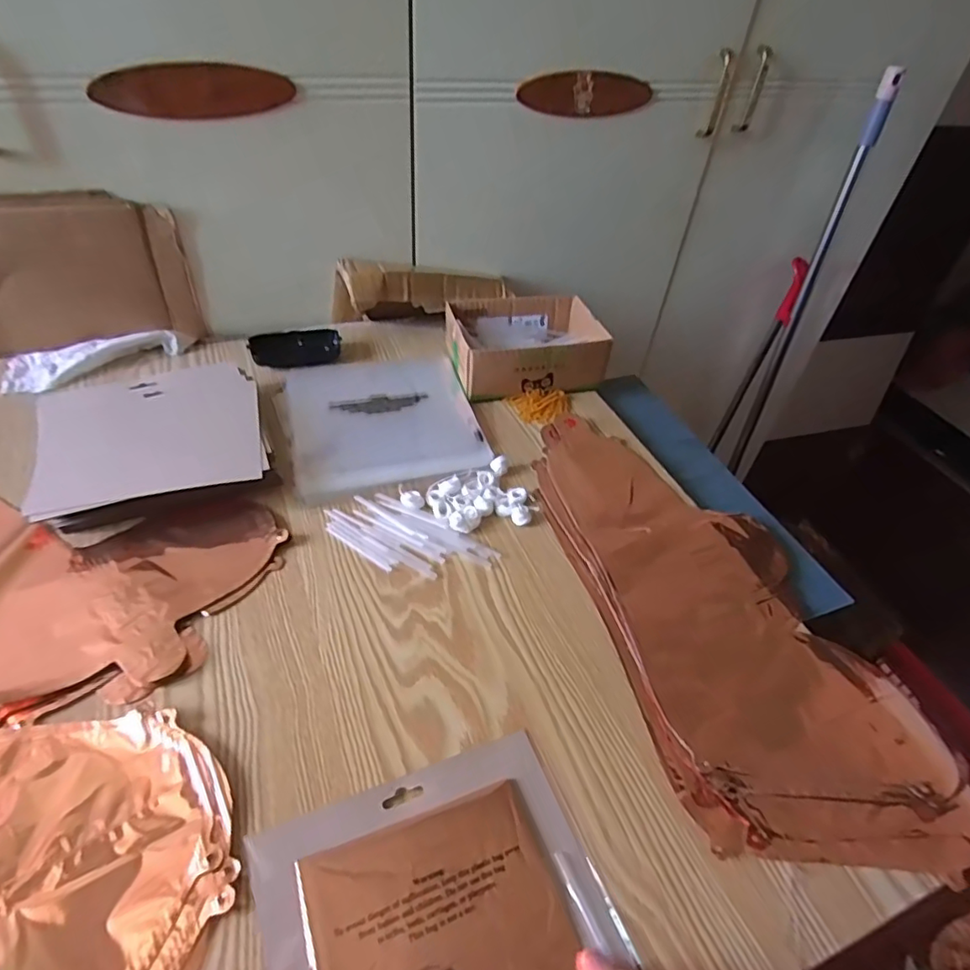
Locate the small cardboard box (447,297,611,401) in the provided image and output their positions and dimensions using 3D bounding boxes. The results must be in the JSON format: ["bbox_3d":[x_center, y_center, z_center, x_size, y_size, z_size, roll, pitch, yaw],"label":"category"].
[{"bbox_3d":[0.050,-0.177,0.736,0.186,0.065,0.139,-6,45,-12],"label":"small cardboard box"}]

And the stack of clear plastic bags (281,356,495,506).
[{"bbox_3d":[-0.119,-0.082,0.666,0.205,0.012,0.222,-11,47,-16],"label":"stack of clear plastic bags"}]

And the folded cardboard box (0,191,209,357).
[{"bbox_3d":[-0.480,-0.229,0.643,0.271,0.169,0.021,-12,47,-17],"label":"folded cardboard box"}]

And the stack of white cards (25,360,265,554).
[{"bbox_3d":[-0.322,-0.042,0.573,0.198,0.038,0.190,-14,47,-19],"label":"stack of white cards"}]

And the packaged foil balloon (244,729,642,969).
[{"bbox_3d":[-0.026,0.251,0.342,0.194,0.017,0.163,-14,48,-19],"label":"packaged foil balloon"}]

